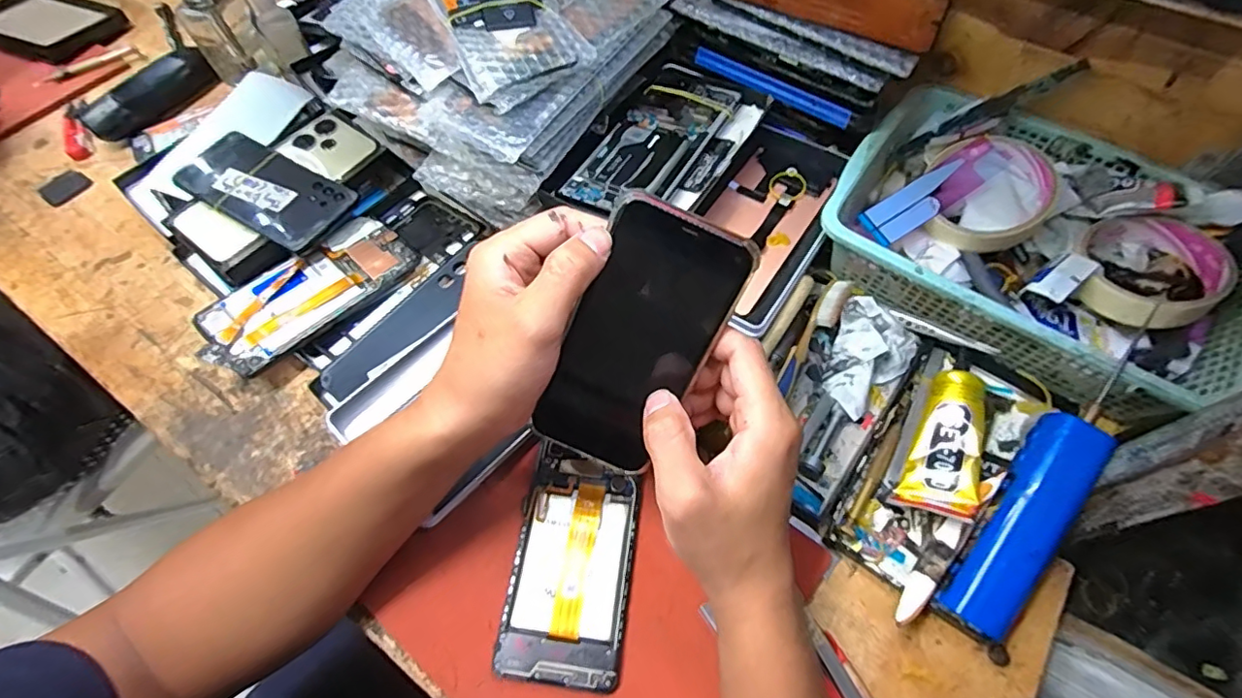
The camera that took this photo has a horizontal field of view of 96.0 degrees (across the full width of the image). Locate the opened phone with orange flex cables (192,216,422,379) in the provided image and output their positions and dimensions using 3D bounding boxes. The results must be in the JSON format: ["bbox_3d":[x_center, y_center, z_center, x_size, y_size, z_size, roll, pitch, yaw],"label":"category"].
[{"bbox_3d":[-0.250,-0.046,0.451,0.072,0.011,0.163,44,64,8],"label":"opened phone with orange flex cables"}]

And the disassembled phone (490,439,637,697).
[{"bbox_3d":[-0.031,0.133,0.351,0.070,0.009,0.135,5,62,5],"label":"disassembled phone"}]

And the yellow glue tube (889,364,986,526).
[{"bbox_3d":[0.220,0.063,0.374,0.041,0.030,0.098,23,65,14],"label":"yellow glue tube"}]

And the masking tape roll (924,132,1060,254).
[{"bbox_3d":[0.267,-0.114,0.409,0.080,0.020,0.080,-1,88,23],"label":"masking tape roll"}]

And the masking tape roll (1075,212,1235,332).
[{"bbox_3d":[0.363,-0.056,0.383,0.088,0.027,0.085,-1,61,2],"label":"masking tape roll"}]

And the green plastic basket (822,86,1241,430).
[{"bbox_3d":[0.290,-0.076,0.404,0.193,0.063,0.264,-41,67,-18],"label":"green plastic basket"}]

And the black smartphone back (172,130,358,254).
[{"bbox_3d":[-0.307,-0.139,0.481,0.156,0.015,0.073,28,65,13],"label":"black smartphone back"}]

